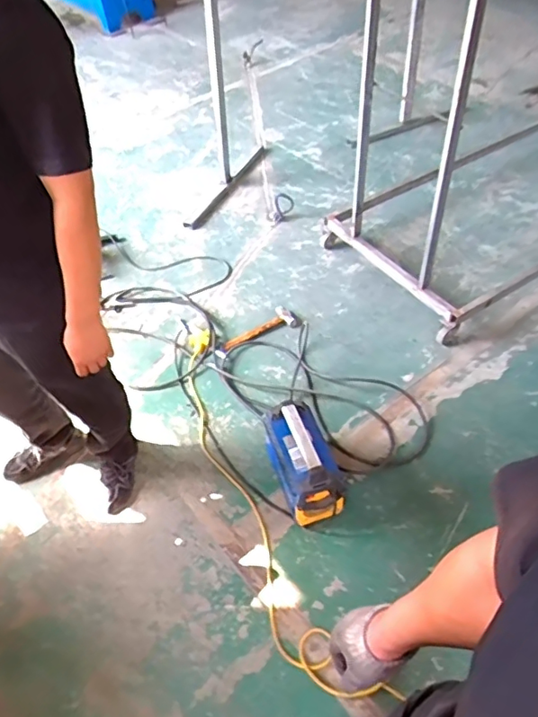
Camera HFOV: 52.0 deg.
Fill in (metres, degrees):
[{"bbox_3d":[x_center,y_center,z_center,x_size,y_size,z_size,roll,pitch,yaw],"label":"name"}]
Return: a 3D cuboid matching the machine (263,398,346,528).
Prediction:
[{"bbox_3d":[0.102,0.298,1.632,0.170,0.219,0.323,-15,49,-9],"label":"machine"}]

